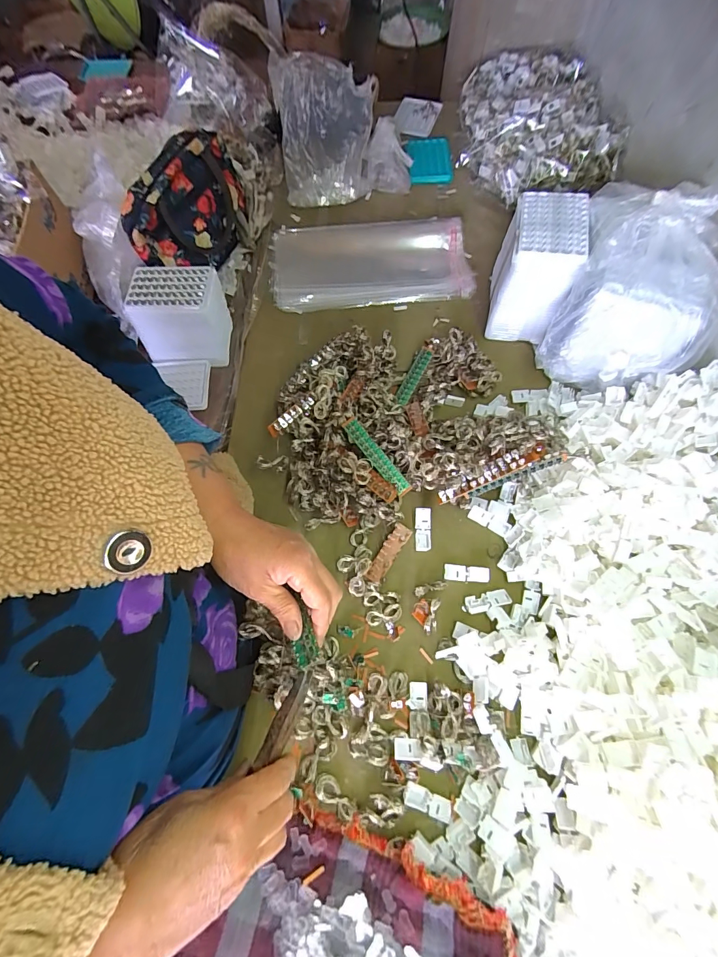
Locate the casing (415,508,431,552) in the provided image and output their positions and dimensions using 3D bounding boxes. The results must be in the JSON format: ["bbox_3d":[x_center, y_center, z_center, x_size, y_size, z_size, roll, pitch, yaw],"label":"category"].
[{"bbox_3d":[0.085,0.067,0.510,0.020,0.009,0.055,2,79,3],"label":"casing"}]

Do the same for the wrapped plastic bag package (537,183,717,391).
[{"bbox_3d":[0.369,-0.256,0.526,0.170,0.178,0.221,20,69,9],"label":"wrapped plastic bag package"}]

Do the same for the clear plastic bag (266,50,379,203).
[{"bbox_3d":[-0.059,-0.628,0.702,0.170,0.173,0.135,-3,68,0],"label":"clear plastic bag"}]

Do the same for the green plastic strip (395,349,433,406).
[{"bbox_3d":[0.083,-0.156,0.595,0.021,0.009,0.101,26,70,11],"label":"green plastic strip"}]

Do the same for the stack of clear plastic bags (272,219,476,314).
[{"bbox_3d":[0.020,-0.379,0.685,0.344,0.029,0.173,-3,68,0],"label":"stack of clear plastic bags"}]

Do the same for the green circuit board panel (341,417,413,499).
[{"bbox_3d":[0.025,-0.030,0.526,0.022,0.011,0.127,-38,83,-13],"label":"green circuit board panel"}]

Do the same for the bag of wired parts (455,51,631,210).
[{"bbox_3d":[0.329,-0.680,0.756,0.252,0.107,0.378,1,68,1],"label":"bag of wired parts"}]

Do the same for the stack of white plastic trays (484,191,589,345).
[{"bbox_3d":[0.254,-0.300,0.577,0.090,0.152,0.133,11,68,5],"label":"stack of white plastic trays"}]

